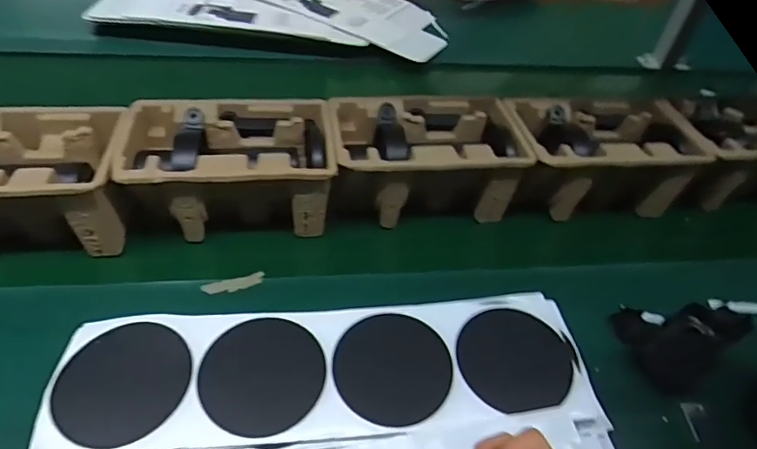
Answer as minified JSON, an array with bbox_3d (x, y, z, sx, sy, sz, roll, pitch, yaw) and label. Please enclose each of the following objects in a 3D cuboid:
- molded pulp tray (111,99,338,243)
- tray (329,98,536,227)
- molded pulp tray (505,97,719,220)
[{"bbox_3d":[-0.166,-0.066,0.564,0.215,0.094,0.146,-2,45,-10],"label":"molded pulp tray"},{"bbox_3d":[0.052,-0.078,0.605,0.214,0.102,0.142,-4,46,-12],"label":"tray"},{"bbox_3d":[0.277,-0.088,0.640,0.226,0.095,0.145,-2,45,-9],"label":"molded pulp tray"}]

